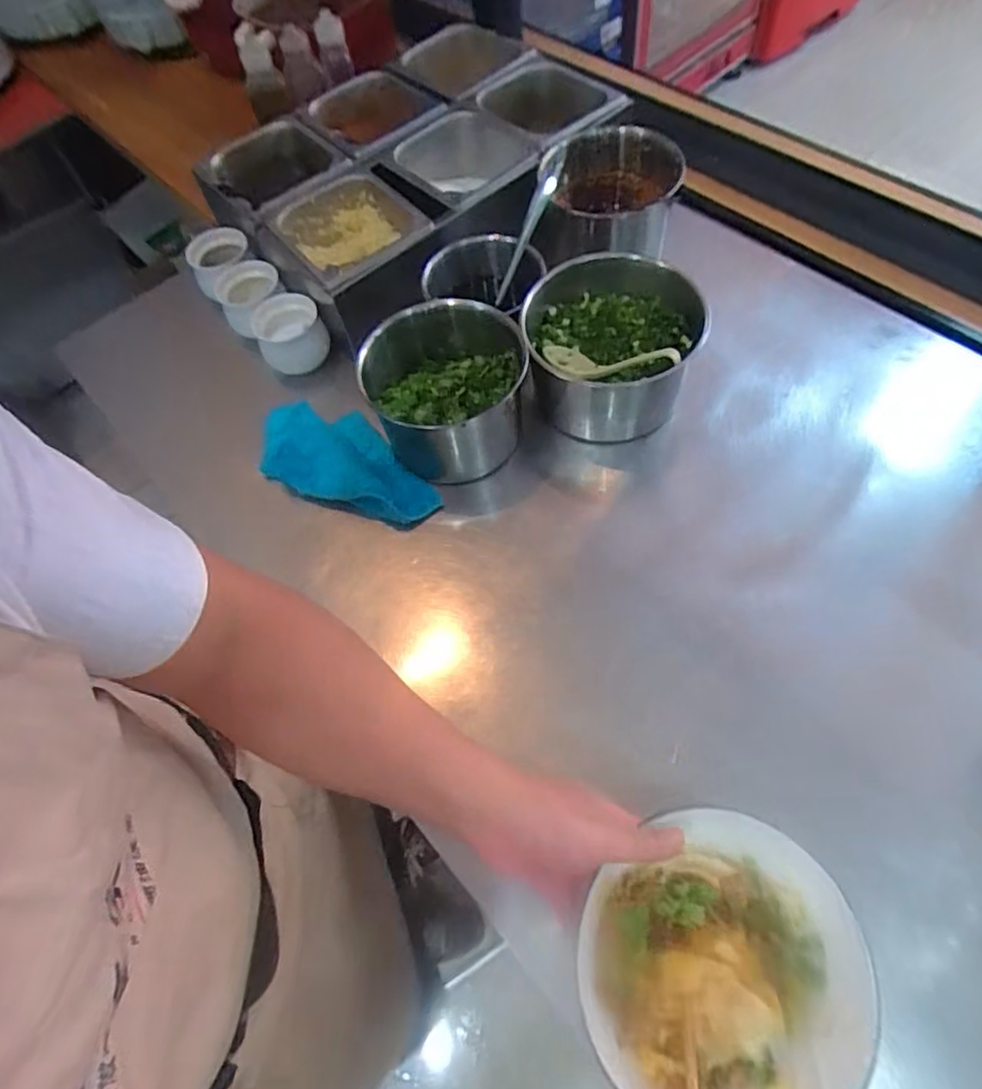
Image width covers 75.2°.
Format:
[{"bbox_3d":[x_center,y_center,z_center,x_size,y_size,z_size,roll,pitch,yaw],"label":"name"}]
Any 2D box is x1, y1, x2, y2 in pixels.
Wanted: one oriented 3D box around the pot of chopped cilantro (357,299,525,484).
[{"bbox_3d":[-0.051,-0.168,0.716,0.174,0.130,0.162,-3,62,6],"label":"pot of chopped cilantro"}]

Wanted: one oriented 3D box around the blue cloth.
[{"bbox_3d":[-0.166,-0.097,0.738,0.231,0.033,0.109,16,62,13],"label":"blue cloth"}]

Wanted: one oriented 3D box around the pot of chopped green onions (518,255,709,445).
[{"bbox_3d":[0.134,-0.220,0.723,0.183,0.114,0.185,-3,62,6],"label":"pot of chopped green onions"}]

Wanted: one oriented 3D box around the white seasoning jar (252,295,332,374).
[{"bbox_3d":[-0.257,-0.267,0.823,0.085,0.079,0.081,-3,62,6],"label":"white seasoning jar"}]

